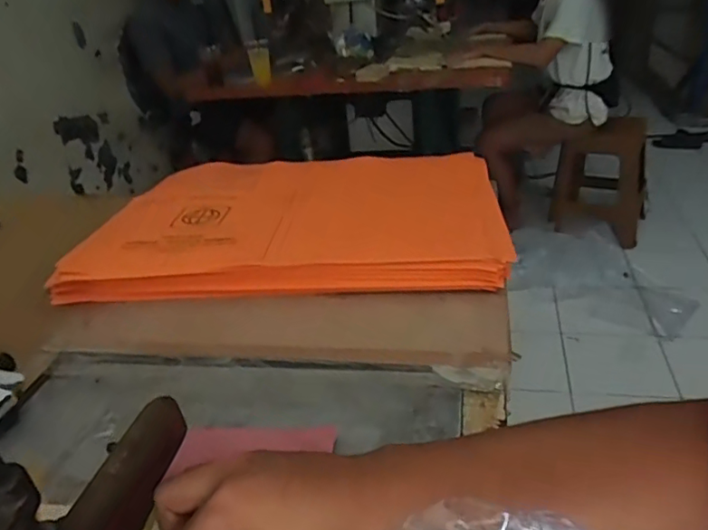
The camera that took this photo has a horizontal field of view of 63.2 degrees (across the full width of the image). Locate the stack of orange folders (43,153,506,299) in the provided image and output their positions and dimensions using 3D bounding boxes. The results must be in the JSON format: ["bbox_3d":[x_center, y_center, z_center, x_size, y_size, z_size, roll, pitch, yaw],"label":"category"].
[{"bbox_3d":[-0.075,-0.067,0.771,0.518,0.050,0.366,-1,29,11],"label":"stack of orange folders"}]

